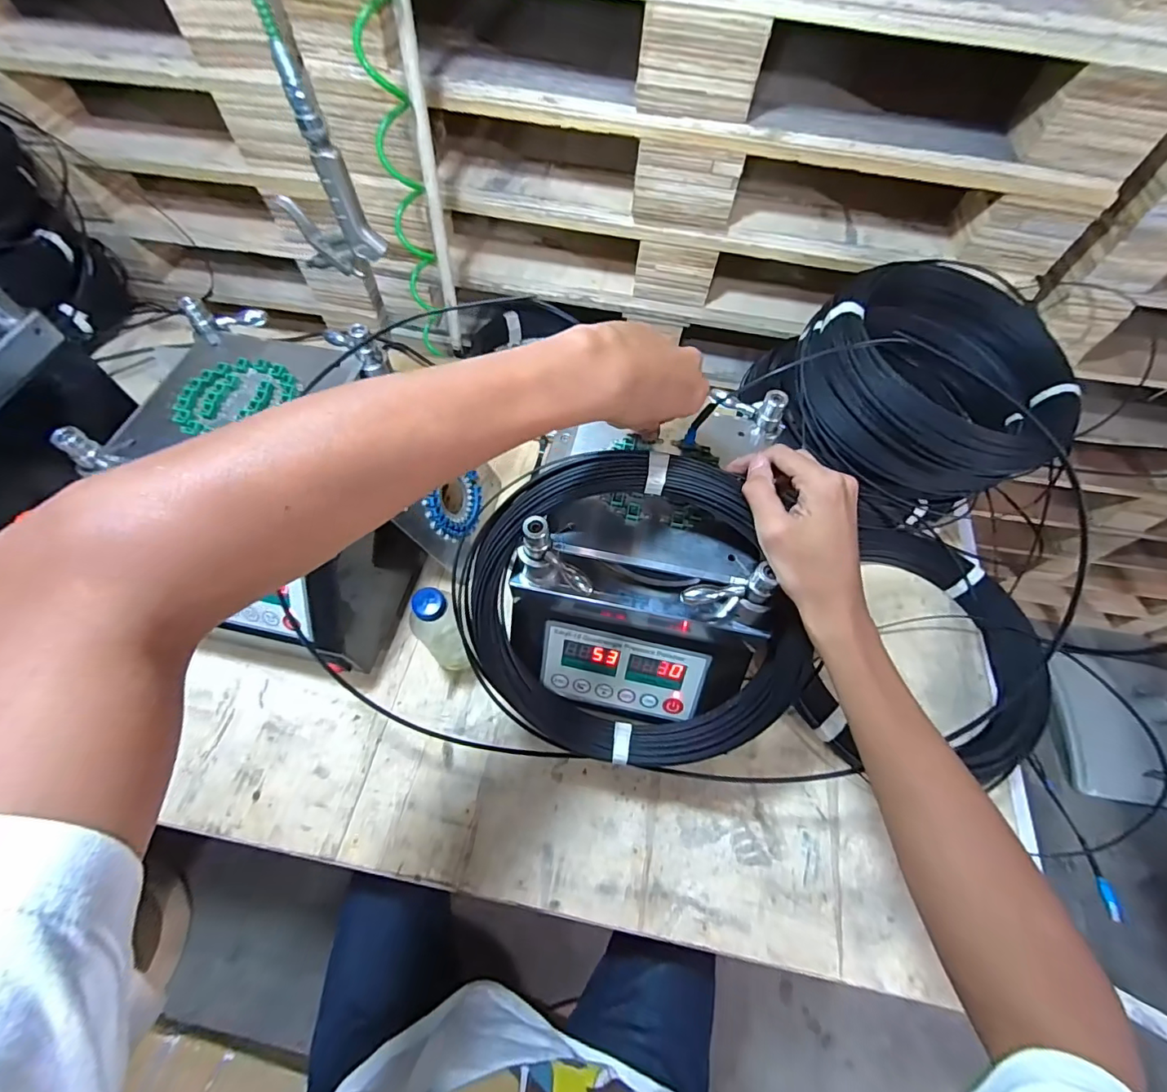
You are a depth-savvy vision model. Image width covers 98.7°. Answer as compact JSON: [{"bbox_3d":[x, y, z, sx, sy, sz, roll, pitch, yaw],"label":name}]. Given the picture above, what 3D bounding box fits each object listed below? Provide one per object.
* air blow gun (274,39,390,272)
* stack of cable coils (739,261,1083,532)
[{"bbox_3d":[-0.237,-0.325,0.447,0.085,0.165,0.025,14,63,7],"label":"air blow gun"},{"bbox_3d":[0.428,-0.196,0.652,0.335,0.164,0.299,-8,62,-5],"label":"stack of cable coils"}]

